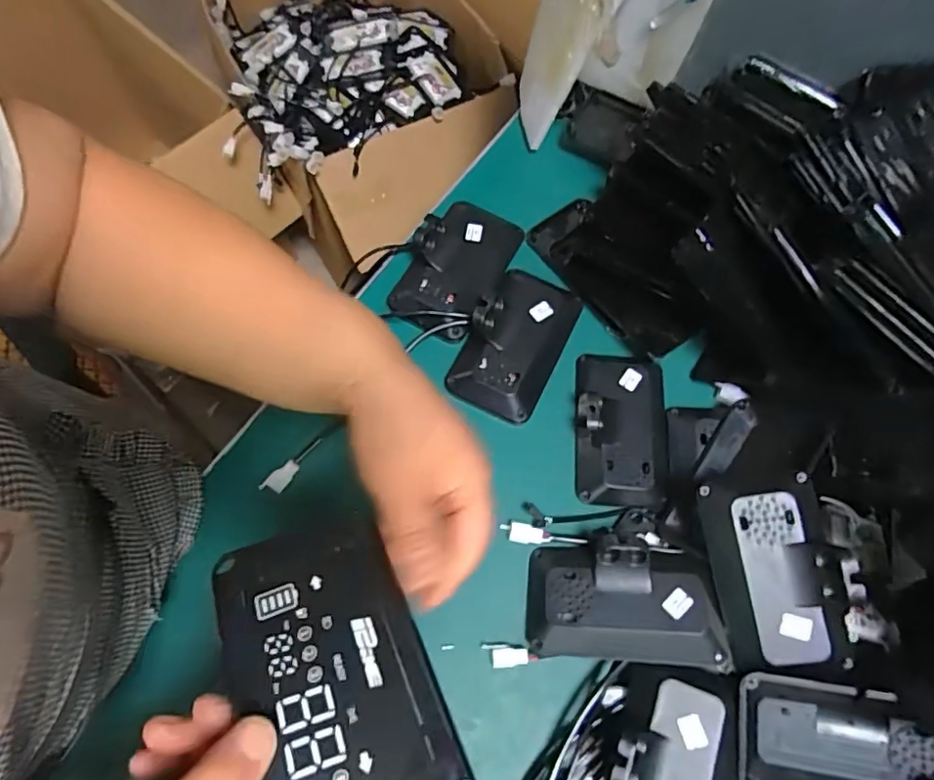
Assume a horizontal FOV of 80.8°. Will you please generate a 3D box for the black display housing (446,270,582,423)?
[{"bbox_3d":[0.051,-0.055,0.545,0.092,0.036,0.159,26,69,7],"label":"black display housing"}]

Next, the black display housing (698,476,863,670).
[{"bbox_3d":[0.242,0.142,0.432,0.094,0.049,0.149,-10,81,20],"label":"black display housing"}]

